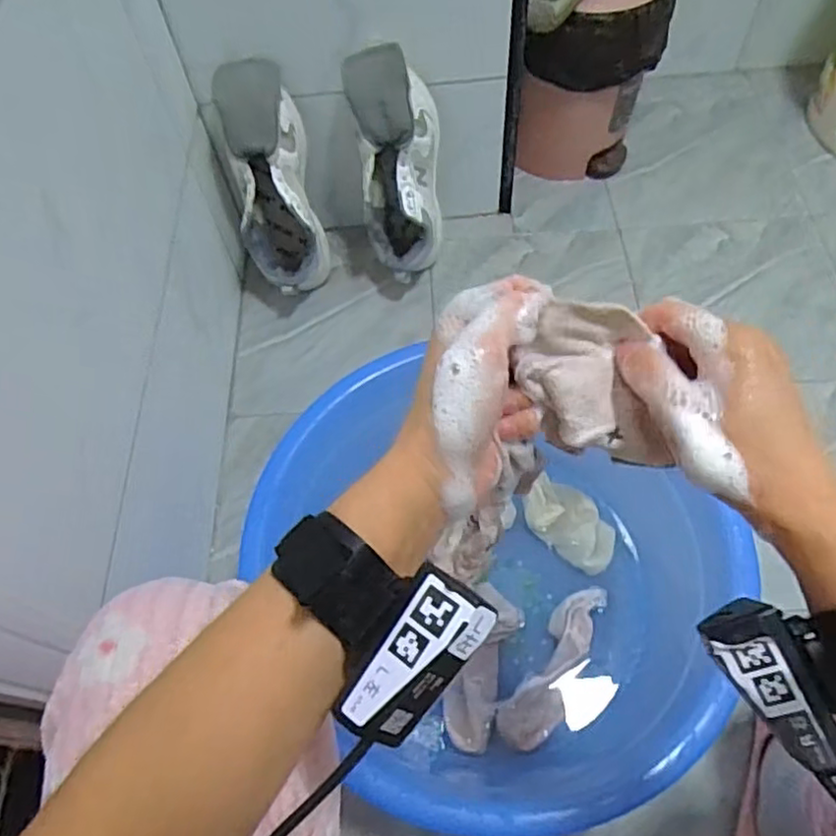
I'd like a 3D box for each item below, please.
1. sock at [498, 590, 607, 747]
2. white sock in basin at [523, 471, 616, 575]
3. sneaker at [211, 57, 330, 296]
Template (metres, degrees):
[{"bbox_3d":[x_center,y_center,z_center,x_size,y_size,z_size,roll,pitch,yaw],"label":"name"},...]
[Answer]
[{"bbox_3d":[0.147,0.261,0.702,0.056,0.020,0.186,29,67,19],"label":"sock"},{"bbox_3d":[0.181,0.125,0.790,0.071,0.018,0.120,-42,65,-17],"label":"white sock in basin"},{"bbox_3d":[-0.191,-0.299,0.899,0.102,0.289,0.145,-11,60,-1],"label":"sneaker"}]

